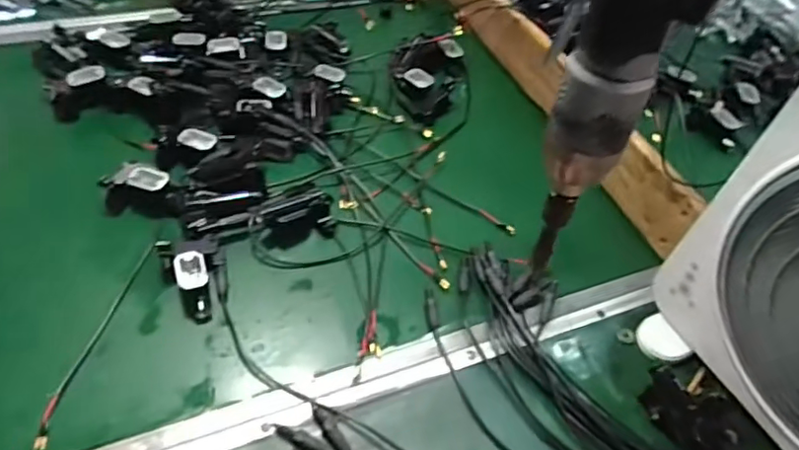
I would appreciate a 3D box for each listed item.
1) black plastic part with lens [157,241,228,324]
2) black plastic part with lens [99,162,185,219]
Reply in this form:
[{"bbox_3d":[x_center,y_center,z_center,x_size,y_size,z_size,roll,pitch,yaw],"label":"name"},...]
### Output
[{"bbox_3d":[-0.198,0.047,0.569,0.061,0.039,0.087,-15,52,-18],"label":"black plastic part with lens"},{"bbox_3d":[-0.274,-0.040,0.628,0.084,0.039,0.049,5,48,-2],"label":"black plastic part with lens"}]

